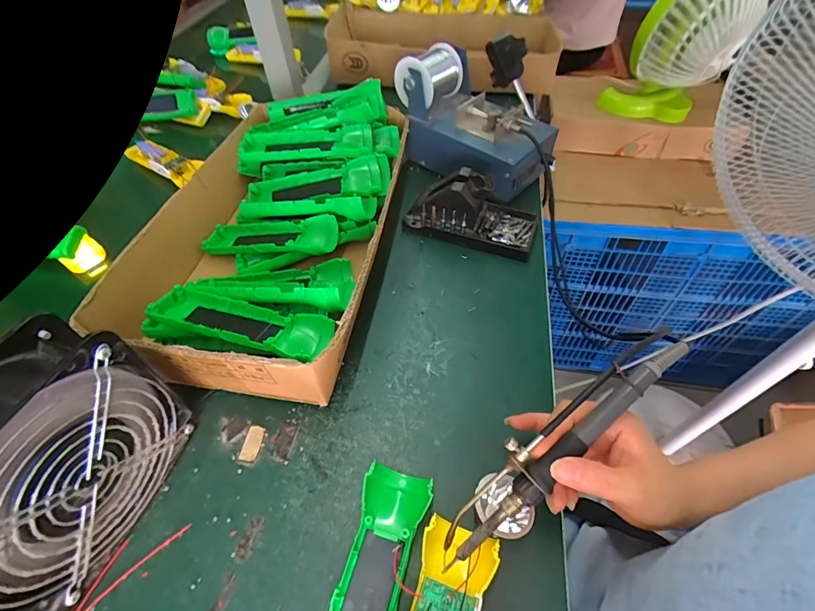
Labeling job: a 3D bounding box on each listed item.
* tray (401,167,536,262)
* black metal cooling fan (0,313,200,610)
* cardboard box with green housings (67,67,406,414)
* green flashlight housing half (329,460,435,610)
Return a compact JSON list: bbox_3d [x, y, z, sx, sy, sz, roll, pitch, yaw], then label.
[{"bbox_3d":[0.082,-0.121,0.492,0.156,0.072,0.073,15,54,10],"label":"tray"},{"bbox_3d":[-0.231,0.106,0.265,0.061,0.148,0.146,16,54,11],"label":"black metal cooling fan"},{"bbox_3d":[-0.138,-0.105,0.460,0.234,0.098,0.412,9,53,5],"label":"cardboard box with green housings"},{"bbox_3d":[-0.029,0.195,0.274,0.048,0.023,0.162,16,55,11],"label":"green flashlight housing half"}]

